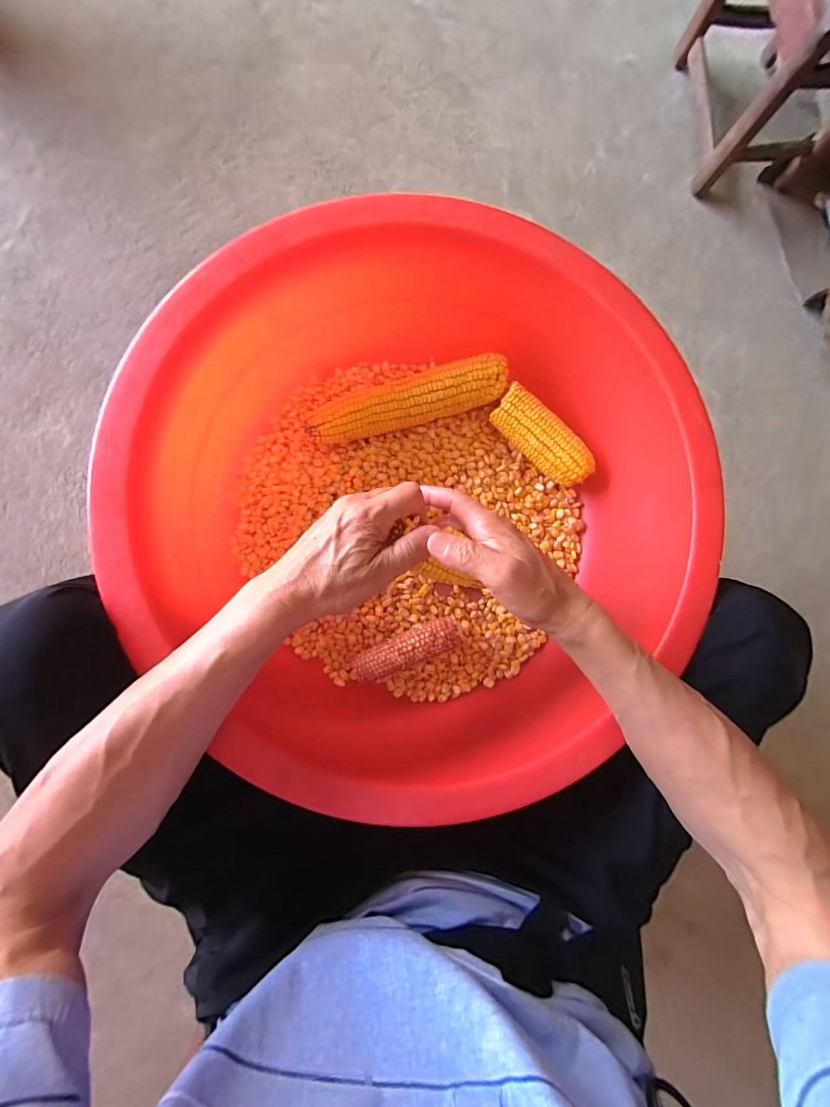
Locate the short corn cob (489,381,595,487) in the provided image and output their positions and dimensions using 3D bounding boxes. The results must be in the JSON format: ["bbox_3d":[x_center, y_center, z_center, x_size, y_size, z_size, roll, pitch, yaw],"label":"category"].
[{"bbox_3d":[0.140,-0.125,0.449,0.123,0.050,0.043,42,83,-5],"label":"short corn cob"}]

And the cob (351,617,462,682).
[{"bbox_3d":[-0.010,0.100,0.420,0.113,0.040,0.033,-22,91,-9],"label":"cob"}]

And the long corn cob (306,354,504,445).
[{"bbox_3d":[-0.006,-0.164,0.437,0.216,0.047,0.045,-18,91,-9],"label":"long corn cob"}]

